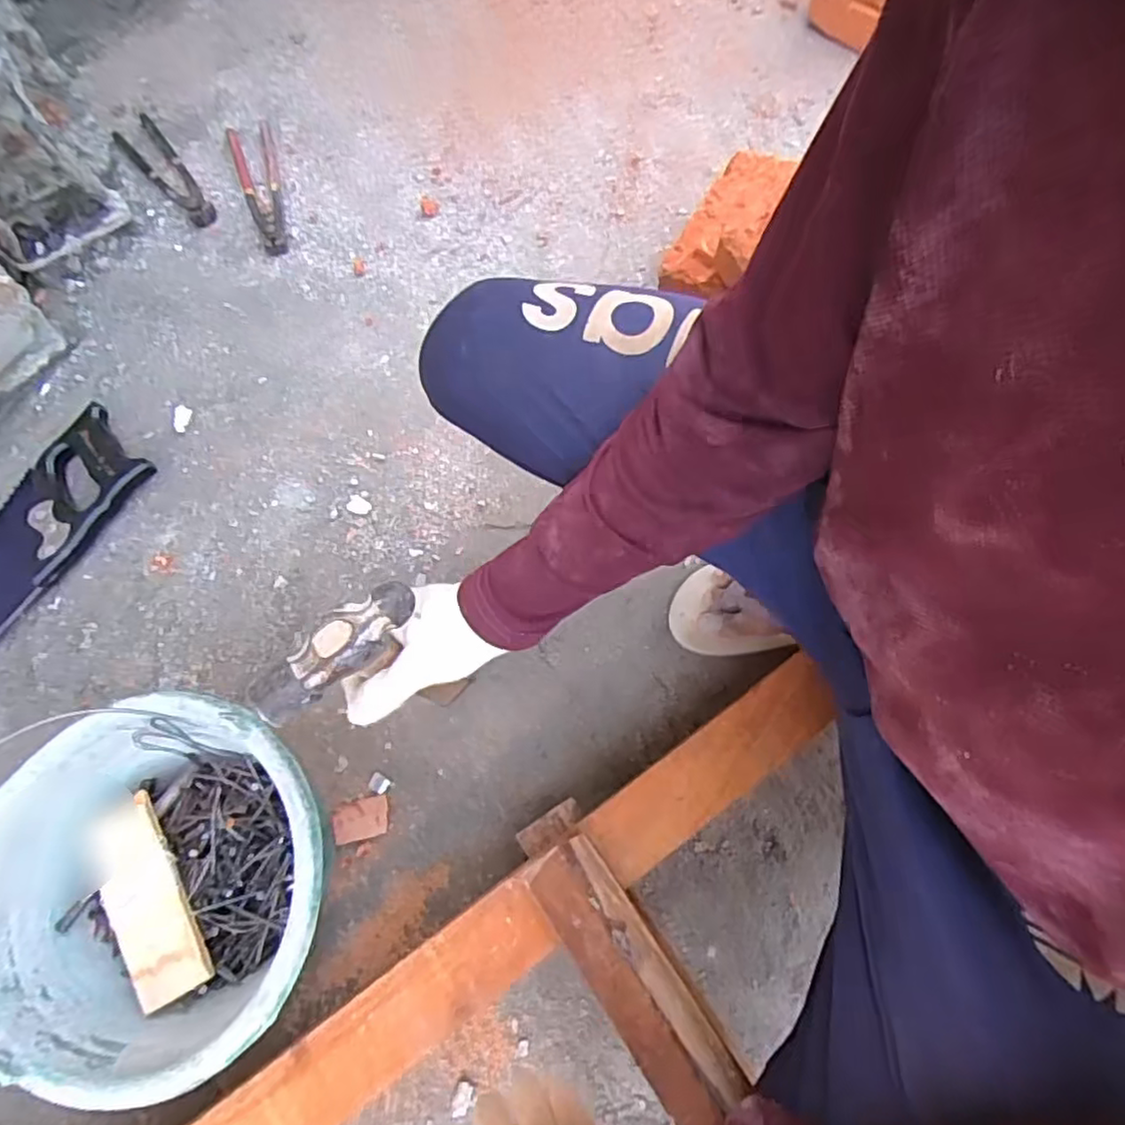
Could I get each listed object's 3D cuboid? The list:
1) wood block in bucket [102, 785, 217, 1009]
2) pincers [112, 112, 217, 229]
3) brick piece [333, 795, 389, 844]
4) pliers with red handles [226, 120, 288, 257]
[{"bbox_3d":[-0.329,0.267,0.528,0.055,0.012,0.151,-26,81,-12],"label":"wood block in bucket"},{"bbox_3d":[-0.528,-0.522,0.895,0.055,0.014,0.216,-39,75,-10],"label":"pincers"},{"bbox_3d":[-0.192,0.244,0.639,0.053,0.009,0.035,-14,72,-2],"label":"brick piece"},{"bbox_3d":[-0.392,-0.496,0.881,0.056,0.015,0.222,-20,72,-4],"label":"pliers with red handles"}]

